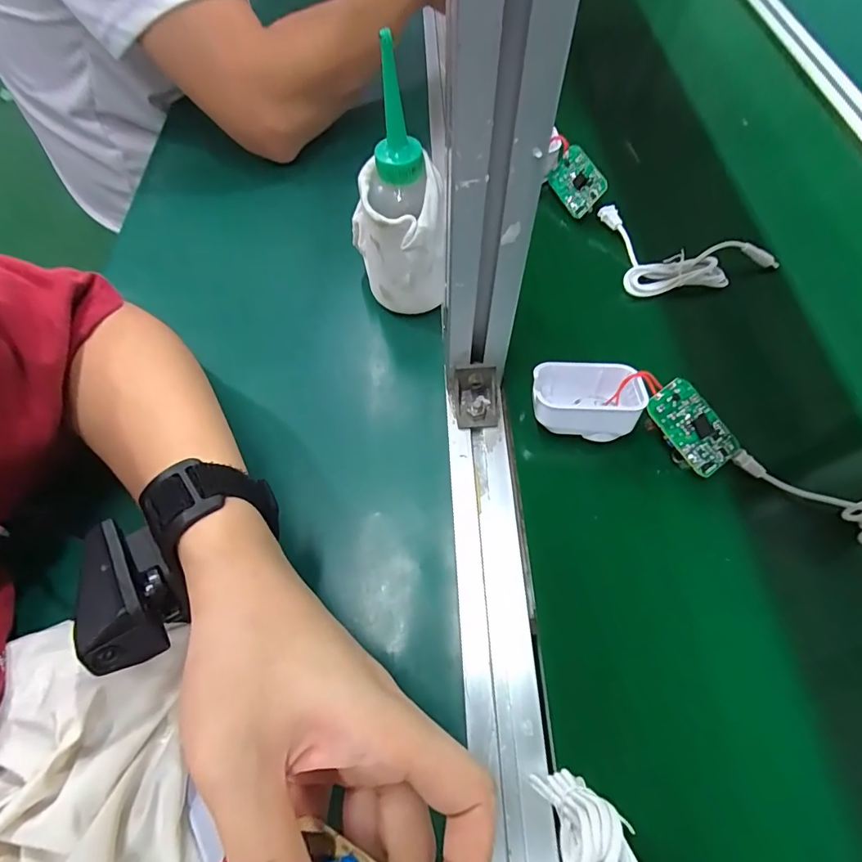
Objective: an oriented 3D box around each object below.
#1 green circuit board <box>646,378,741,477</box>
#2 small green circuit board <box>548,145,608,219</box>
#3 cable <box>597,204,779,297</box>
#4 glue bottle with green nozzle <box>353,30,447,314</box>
[{"bbox_3d":[0.172,-0.002,0.311,0.039,0.012,0.061,-37,83,-12],"label":"green circuit board"},{"bbox_3d":[0.135,-0.231,0.432,0.007,0.041,0.058,-4,57,-40],"label":"small green circuit board"},{"bbox_3d":[0.224,-0.157,0.412,0.135,0.034,0.090,-3,61,-2],"label":"cable"},{"bbox_3d":[-0.024,-0.148,0.322,0.057,0.161,0.060,-13,62,-7],"label":"glue bottle with green nozzle"}]

